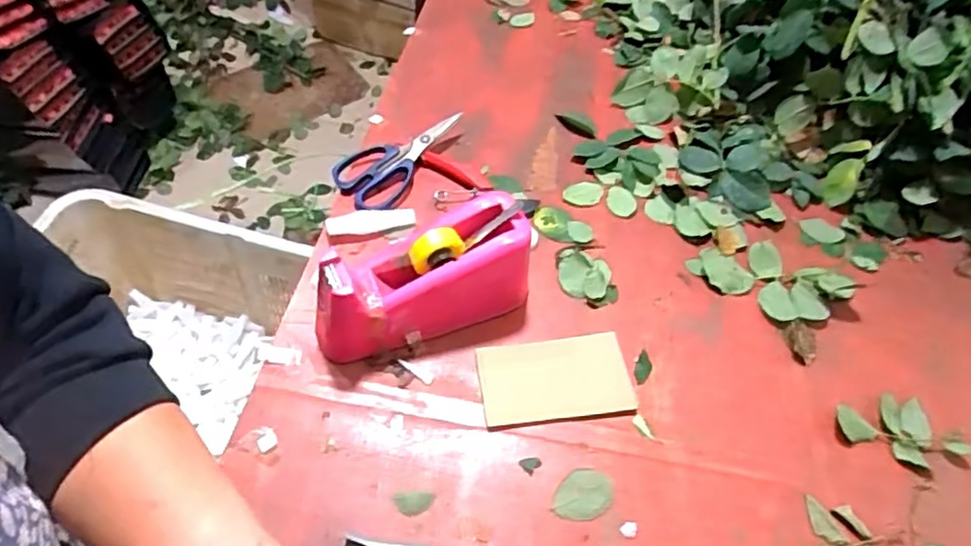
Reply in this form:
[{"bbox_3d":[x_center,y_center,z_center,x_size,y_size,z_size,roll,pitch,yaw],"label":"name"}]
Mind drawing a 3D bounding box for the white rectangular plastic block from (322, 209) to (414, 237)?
[{"bbox_3d":[-0.120,-0.054,0.682,0.092,0.010,0.026,-7,81,-13],"label":"white rectangular plastic block"}]

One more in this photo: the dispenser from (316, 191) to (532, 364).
[{"bbox_3d":[-0.059,0.010,0.596,0.196,0.103,0.072,-19,61,-16],"label":"dispenser"}]

